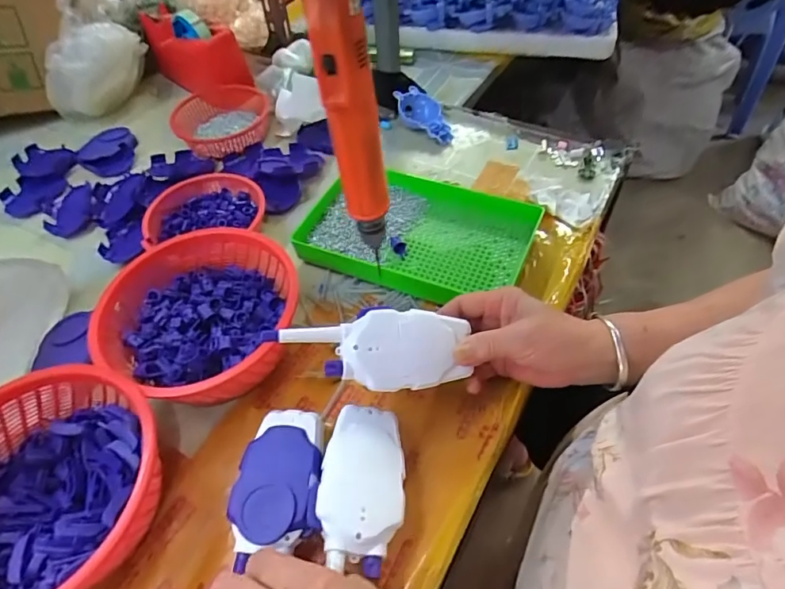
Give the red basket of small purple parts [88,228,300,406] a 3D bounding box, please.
[{"bbox_3d":[-0.182,0.022,0.473,0.184,0.081,0.170,-2,50,3],"label":"red basket of small purple parts"}]

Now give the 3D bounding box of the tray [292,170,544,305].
[{"bbox_3d":[0.029,-0.072,0.550,0.237,0.030,0.159,17,54,18],"label":"tray"}]

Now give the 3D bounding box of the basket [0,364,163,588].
[{"bbox_3d":[-0.265,0.153,0.378,0.167,0.080,0.174,-2,50,3],"label":"basket"}]

